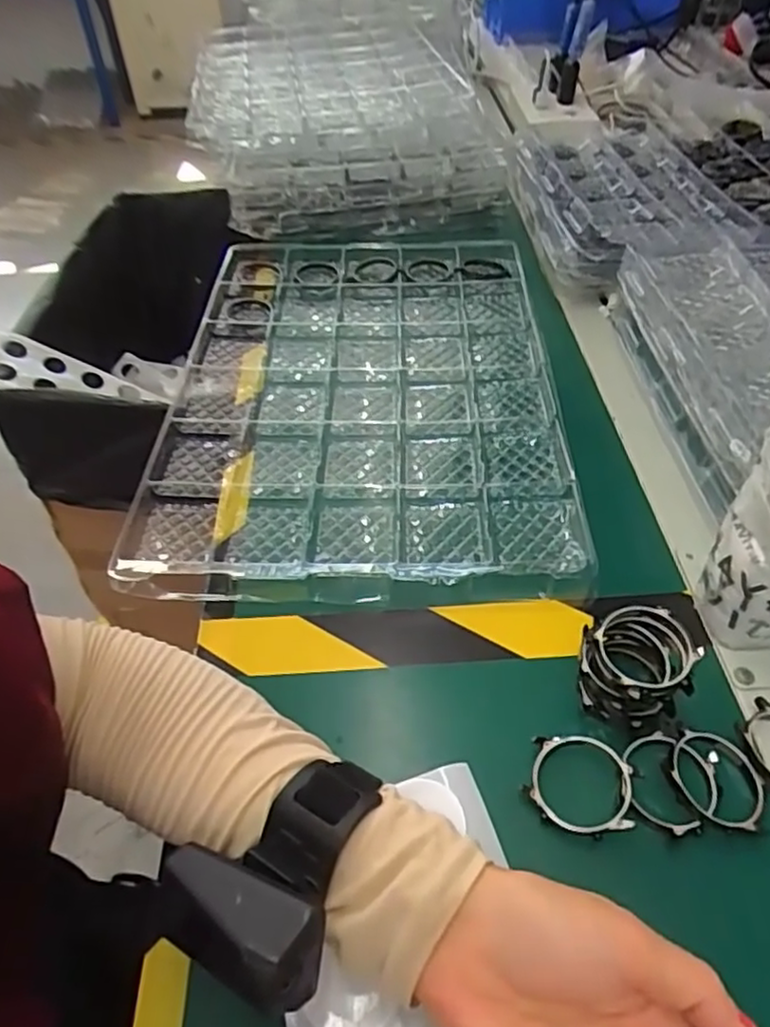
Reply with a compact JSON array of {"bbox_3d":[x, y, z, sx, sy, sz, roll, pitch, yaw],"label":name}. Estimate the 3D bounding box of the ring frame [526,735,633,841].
[{"bbox_3d":[0.095,0.131,0.322,0.050,0.006,0.045,15,49,16],"label":"ring frame"}]

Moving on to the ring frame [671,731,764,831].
[{"bbox_3d":[0.162,0.127,0.321,0.043,0.010,0.043,23,52,22],"label":"ring frame"}]

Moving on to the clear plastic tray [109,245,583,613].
[{"bbox_3d":[-0.020,-0.106,0.542,0.302,0.029,0.431,-1,47,2],"label":"clear plastic tray"}]

